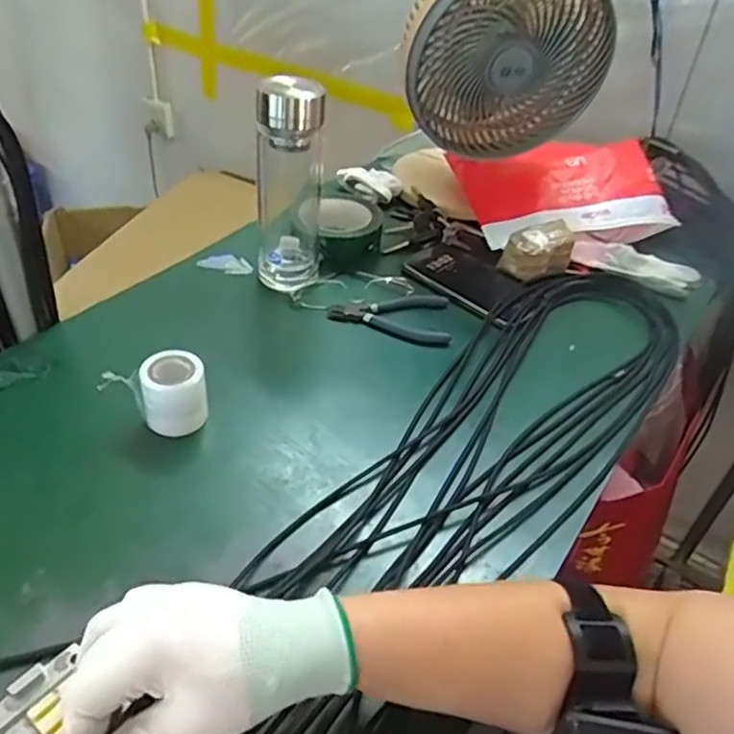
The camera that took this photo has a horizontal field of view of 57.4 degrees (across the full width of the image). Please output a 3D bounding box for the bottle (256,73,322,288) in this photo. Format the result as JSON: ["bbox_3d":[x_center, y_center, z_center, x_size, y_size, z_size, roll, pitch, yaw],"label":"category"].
[{"bbox_3d":[-0.080,-0.181,0.685,0.066,0.213,0.063,-1,41,-8],"label":"bottle"}]

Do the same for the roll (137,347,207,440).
[{"bbox_3d":[-0.159,0.026,0.557,0.050,0.064,0.046,3,40,-3],"label":"roll"}]

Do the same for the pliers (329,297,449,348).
[{"bbox_3d":[0.023,-0.051,0.704,0.124,0.014,0.075,3,40,-3],"label":"pliers"}]

